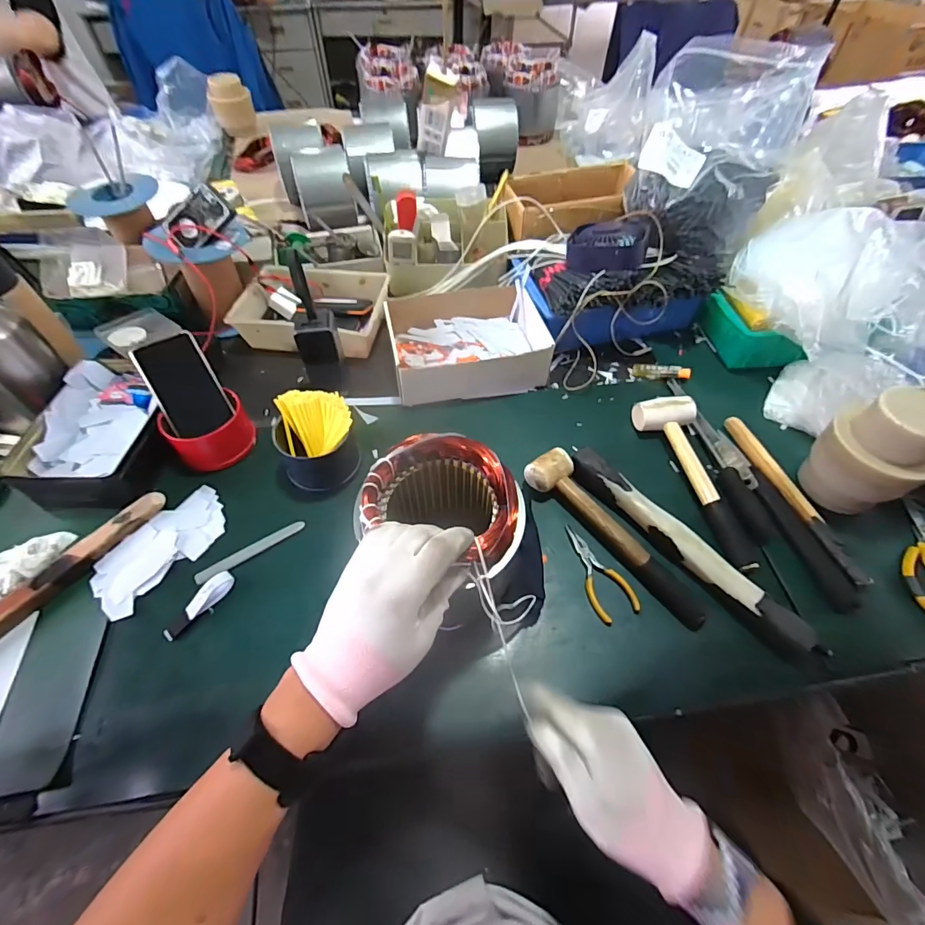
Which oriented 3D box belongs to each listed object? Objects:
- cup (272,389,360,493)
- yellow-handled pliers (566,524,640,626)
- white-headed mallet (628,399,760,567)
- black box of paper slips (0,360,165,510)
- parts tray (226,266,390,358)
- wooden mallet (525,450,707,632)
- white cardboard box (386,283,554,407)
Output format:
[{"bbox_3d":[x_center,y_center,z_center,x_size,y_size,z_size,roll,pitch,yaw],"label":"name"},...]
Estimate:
[{"bbox_3d":[-0.194,-0.028,0.590,0.102,0.094,0.101,-21,58,-14],"label":"cup"},{"bbox_3d":[0.158,0.127,0.525,0.048,0.007,0.120,-18,57,-13],"label":"yellow-handled pliers"},{"bbox_3d":[0.310,0.016,0.582,0.079,0.038,0.258,-6,56,-5],"label":"white-headed mallet"},{"bbox_3d":[-0.477,-0.043,0.596,0.158,0.055,0.210,7,55,4],"label":"black box of paper slips"},{"bbox_3d":[-0.255,-0.270,0.781,0.252,0.059,0.175,9,56,6],"label":"parts tray"},{"bbox_3d":[0.175,0.088,0.530,0.059,0.035,0.258,-29,60,-19],"label":"wooden mallet"},{"bbox_3d":[0.011,-0.204,0.729,0.251,0.064,0.203,-10,56,-8],"label":"white cardboard box"}]

